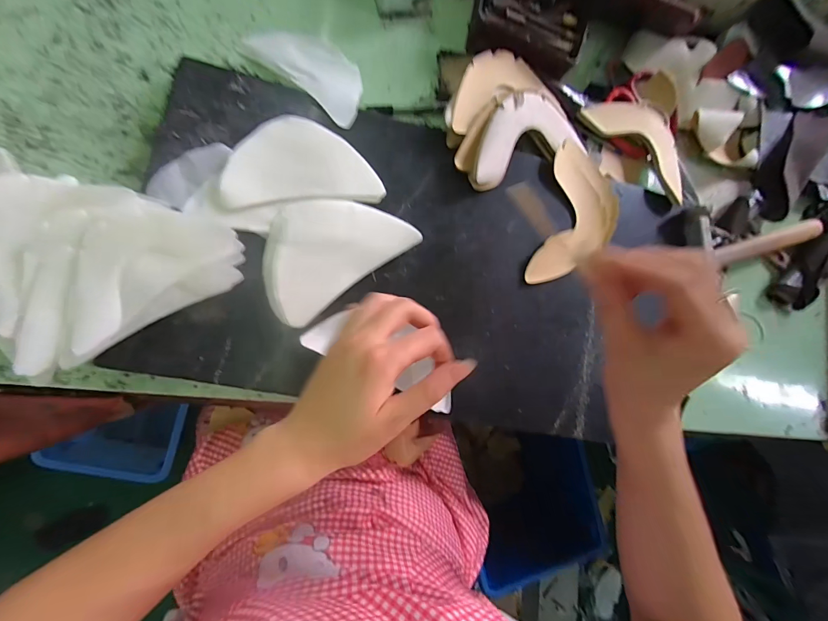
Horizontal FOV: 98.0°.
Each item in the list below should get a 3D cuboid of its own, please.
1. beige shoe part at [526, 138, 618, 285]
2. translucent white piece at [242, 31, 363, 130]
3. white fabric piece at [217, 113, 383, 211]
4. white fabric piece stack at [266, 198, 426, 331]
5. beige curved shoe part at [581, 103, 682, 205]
[{"bbox_3d":[0.184,-0.101,0.401,0.085,0.018,0.167,17,82,-9],"label":"beige shoe part"},{"bbox_3d":[-0.102,-0.259,0.387,0.147,0.007,0.076,42,66,7],"label":"translucent white piece"},{"bbox_3d":[-0.108,-0.146,0.349,0.143,0.010,0.084,-7,87,-11],"label":"white fabric piece"},{"bbox_3d":[-0.083,-0.064,0.347,0.147,0.016,0.097,-38,93,-11],"label":"white fabric piece stack"},{"bbox_3d":[0.281,-0.211,0.438,0.150,0.014,0.083,40,80,-5],"label":"beige curved shoe part"}]

